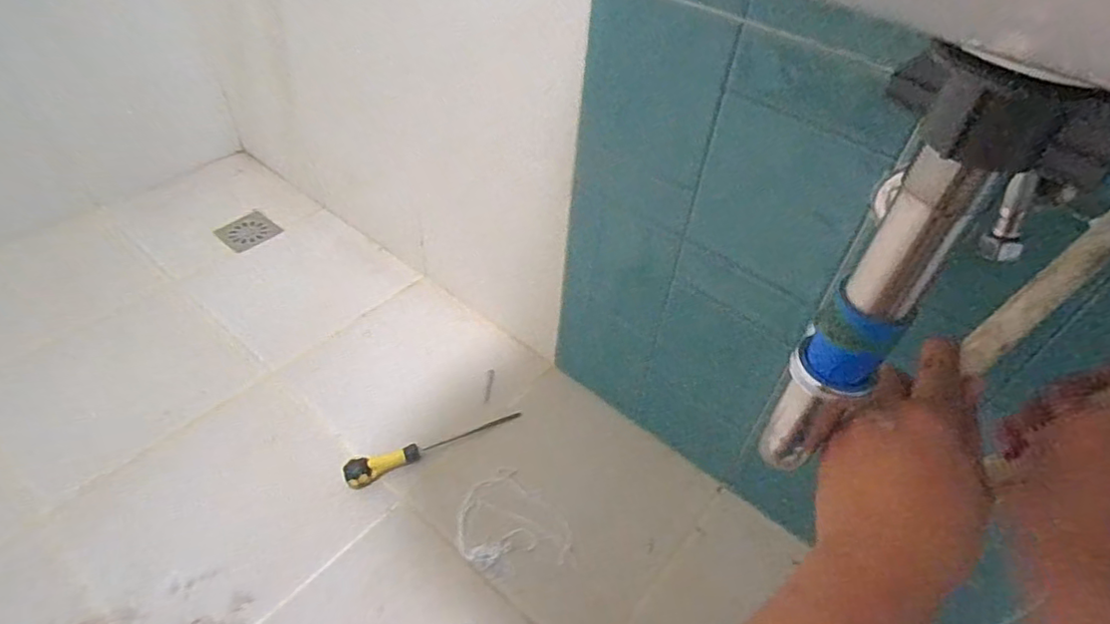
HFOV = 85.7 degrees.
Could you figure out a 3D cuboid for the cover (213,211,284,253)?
[{"bbox_3d":[-0.599,-0.158,1.172,0.097,0.011,0.099,32,52,25],"label":"cover"}]

